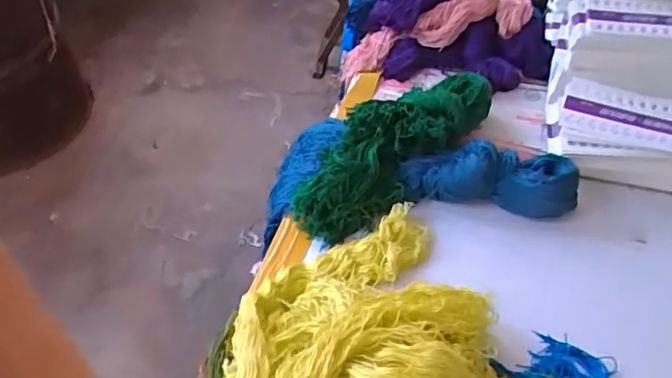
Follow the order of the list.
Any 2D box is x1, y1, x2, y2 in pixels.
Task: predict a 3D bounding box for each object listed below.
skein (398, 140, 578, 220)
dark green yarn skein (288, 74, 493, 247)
[{"bbox_3d":[0.188,-0.011,0.708,0.213,0.071,0.069,1,45,0],"label":"skein"},{"bbox_3d":[0.086,-0.069,0.751,0.122,0.078,0.344,35,55,30],"label":"dark green yarn skein"}]

